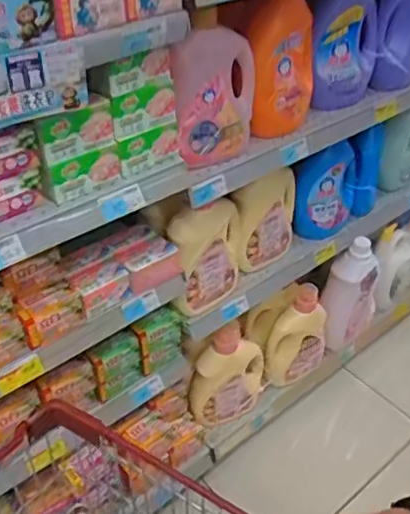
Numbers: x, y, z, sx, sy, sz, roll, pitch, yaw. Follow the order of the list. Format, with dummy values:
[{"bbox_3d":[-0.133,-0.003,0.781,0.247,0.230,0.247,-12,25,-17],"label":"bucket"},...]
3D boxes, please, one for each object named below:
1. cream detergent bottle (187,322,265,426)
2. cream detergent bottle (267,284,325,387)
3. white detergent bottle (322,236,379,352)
[{"bbox_3d":[0.055,0.276,1.373,0.097,0.258,0.179,29,46,29],"label":"cream detergent bottle"},{"bbox_3d":[0.231,0.204,1.454,0.141,0.257,0.084,-27,48,-31],"label":"cream detergent bottle"},{"bbox_3d":[0.383,0.091,1.522,0.116,0.342,0.079,-22,45,-28],"label":"white detergent bottle"}]

